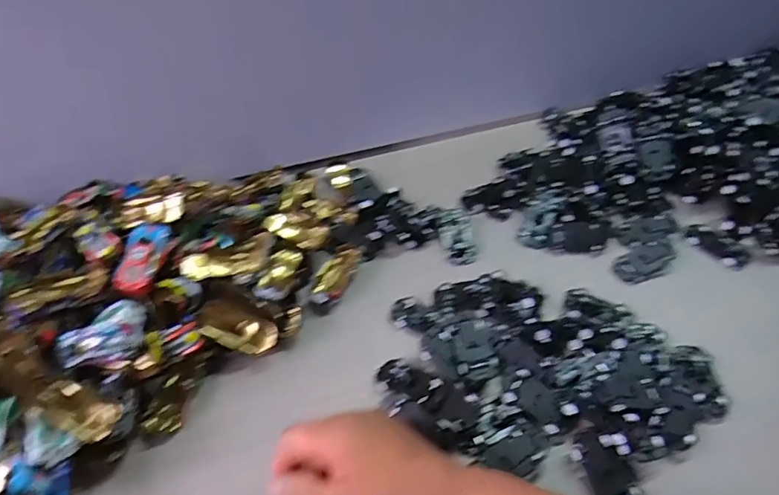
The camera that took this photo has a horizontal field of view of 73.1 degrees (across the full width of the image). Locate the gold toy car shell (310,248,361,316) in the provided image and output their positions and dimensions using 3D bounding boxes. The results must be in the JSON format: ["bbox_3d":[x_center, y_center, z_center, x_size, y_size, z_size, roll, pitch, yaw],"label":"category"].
[{"bbox_3d":[-0.054,0.030,0.512,0.031,0.021,0.074,13,49,11],"label":"gold toy car shell"}]

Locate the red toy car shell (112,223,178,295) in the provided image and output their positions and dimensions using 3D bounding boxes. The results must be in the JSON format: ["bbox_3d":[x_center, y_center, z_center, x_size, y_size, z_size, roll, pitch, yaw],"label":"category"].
[{"bbox_3d":[-0.203,0.010,0.436,0.033,0.019,0.062,-1,47,-2],"label":"red toy car shell"}]

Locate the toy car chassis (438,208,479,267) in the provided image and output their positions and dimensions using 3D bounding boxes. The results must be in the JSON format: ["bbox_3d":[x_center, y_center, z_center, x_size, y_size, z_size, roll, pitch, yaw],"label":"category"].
[{"bbox_3d":[0.072,-0.014,0.554,0.035,0.014,0.069,-11,49,-10],"label":"toy car chassis"}]

